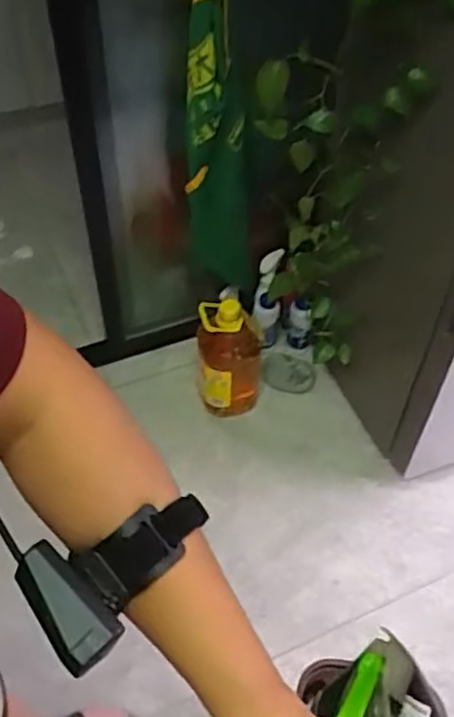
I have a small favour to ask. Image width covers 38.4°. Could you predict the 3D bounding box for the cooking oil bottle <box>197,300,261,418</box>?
[{"bbox_3d":[0.004,0.020,1.603,0.155,0.325,0.127,3,49,1],"label":"cooking oil bottle"}]

